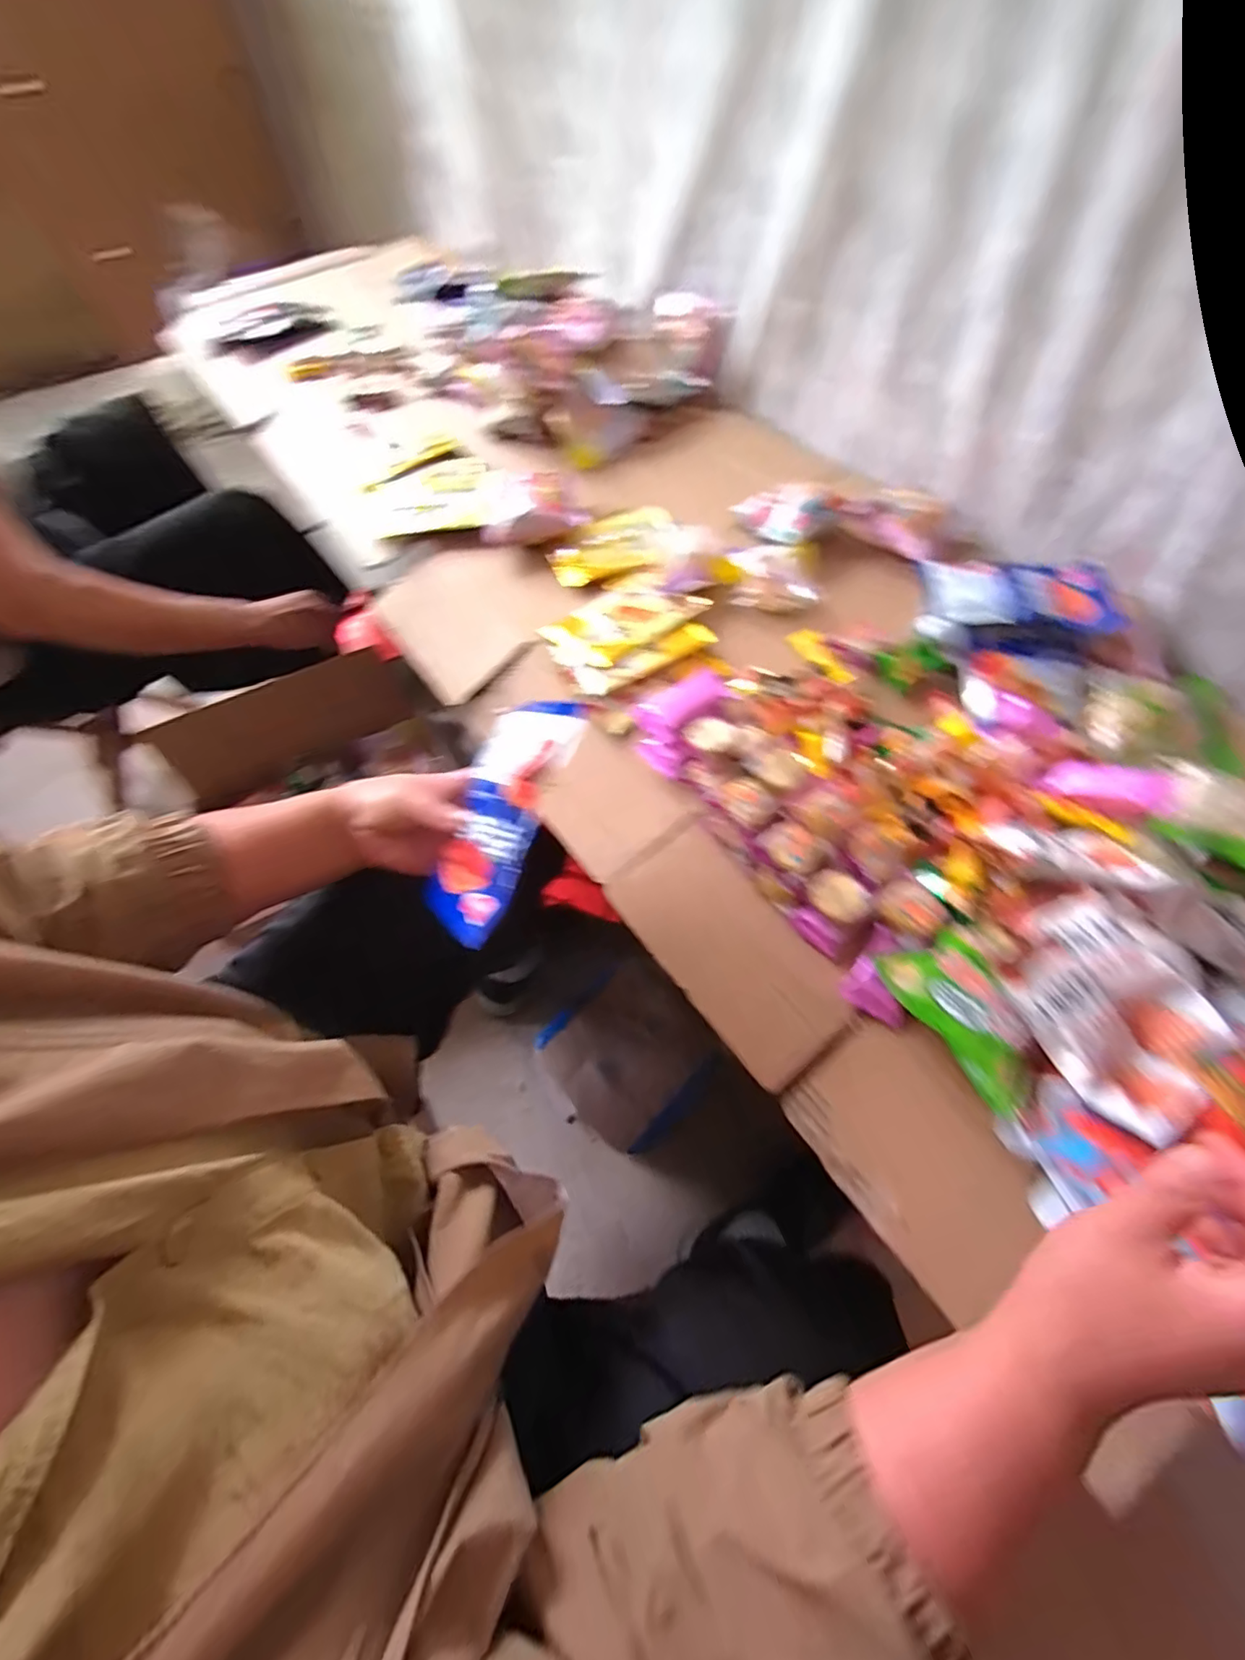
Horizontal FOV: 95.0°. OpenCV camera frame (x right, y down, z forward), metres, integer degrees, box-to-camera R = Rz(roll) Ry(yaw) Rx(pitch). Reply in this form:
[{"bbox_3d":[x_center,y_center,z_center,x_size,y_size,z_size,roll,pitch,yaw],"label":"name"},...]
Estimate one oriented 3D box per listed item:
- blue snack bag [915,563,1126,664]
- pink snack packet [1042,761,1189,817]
[{"bbox_3d":[0.416,-0.236,0.600,0.192,0.038,0.134,5,61,3],"label":"blue snack bag"},{"bbox_3d":[0.435,-0.037,0.508,0.095,0.021,0.040,23,60,42],"label":"pink snack packet"}]

